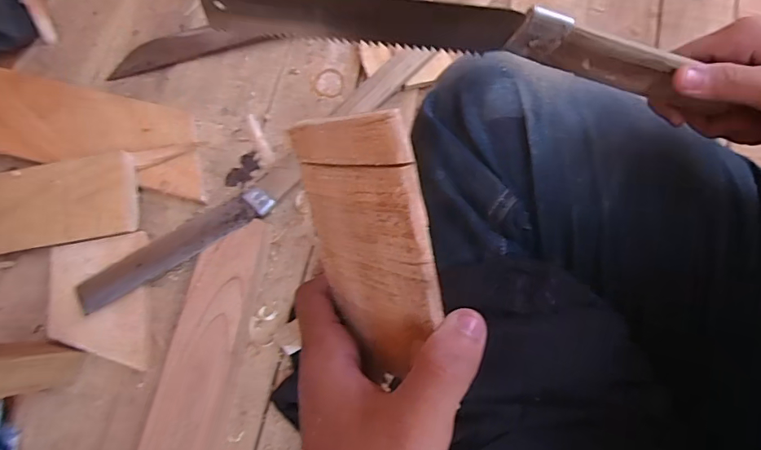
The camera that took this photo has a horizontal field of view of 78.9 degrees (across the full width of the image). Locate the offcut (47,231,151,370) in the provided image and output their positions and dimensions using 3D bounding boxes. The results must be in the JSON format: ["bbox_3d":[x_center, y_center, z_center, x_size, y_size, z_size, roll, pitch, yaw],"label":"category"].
[{"bbox_3d":[-0.281,0.076,0.457,0.098,0.021,0.129,-7,75,-3],"label":"offcut"}]

